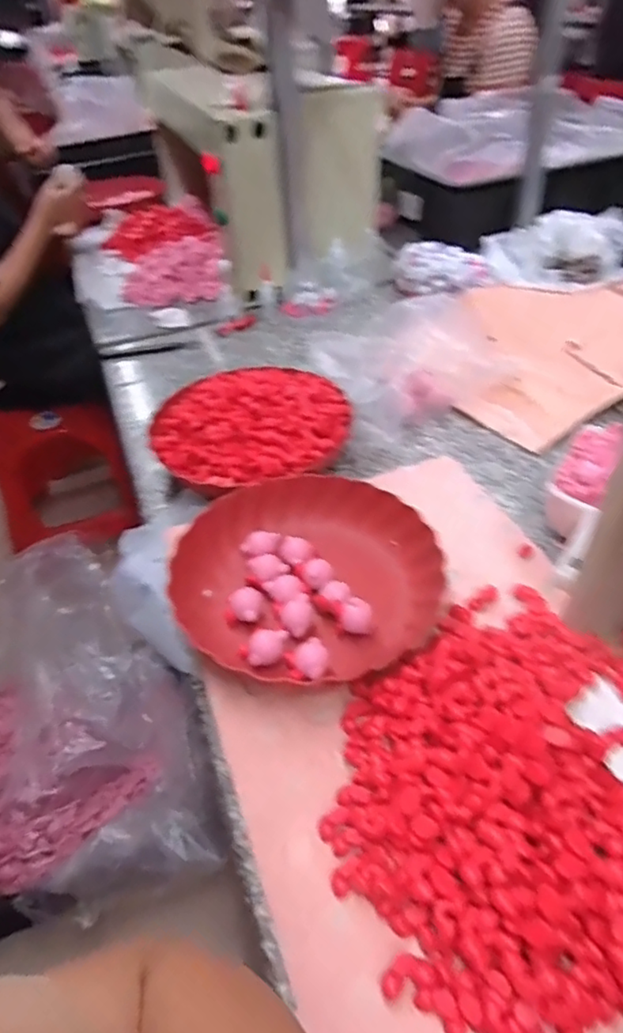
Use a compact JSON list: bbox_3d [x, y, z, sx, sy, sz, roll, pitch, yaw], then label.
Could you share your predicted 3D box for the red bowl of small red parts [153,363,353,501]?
[{"bbox_3d":[-0.070,-0.109,0.709,0.224,0.065,0.207,-3,42,3],"label":"red bowl of small red parts"}]

